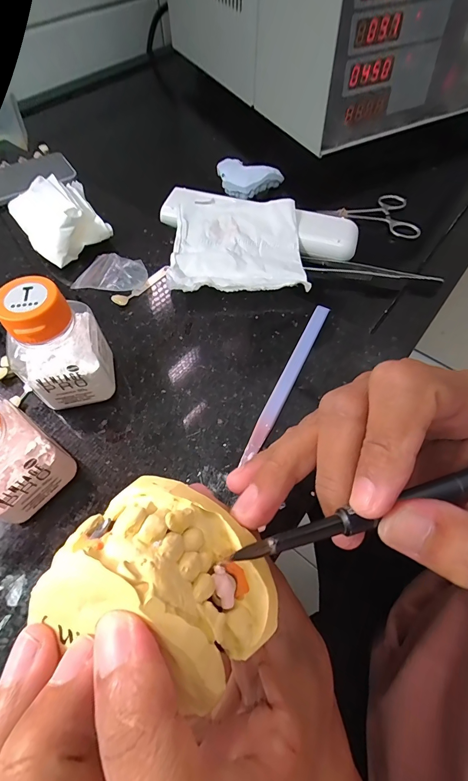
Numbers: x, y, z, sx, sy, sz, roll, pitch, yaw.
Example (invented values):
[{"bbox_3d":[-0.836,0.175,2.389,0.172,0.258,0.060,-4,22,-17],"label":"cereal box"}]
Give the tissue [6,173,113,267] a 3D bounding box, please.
[{"bbox_3d":[-0.143,-0.145,0.275,0.060,0.033,0.089,-32,65,-18],"label":"tissue"}]

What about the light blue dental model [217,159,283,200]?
[{"bbox_3d":[0.013,-0.220,0.351,0.065,0.019,0.040,18,61,10],"label":"light blue dental model"}]

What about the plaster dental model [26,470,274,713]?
[{"bbox_3d":[-0.021,0.059,0.101,0.058,0.039,0.042,49,26,-2],"label":"plaster dental model"}]

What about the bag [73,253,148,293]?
[{"bbox_3d":[-0.093,-0.086,0.253,0.052,0.016,0.027,-2,60,-1],"label":"bag"}]

